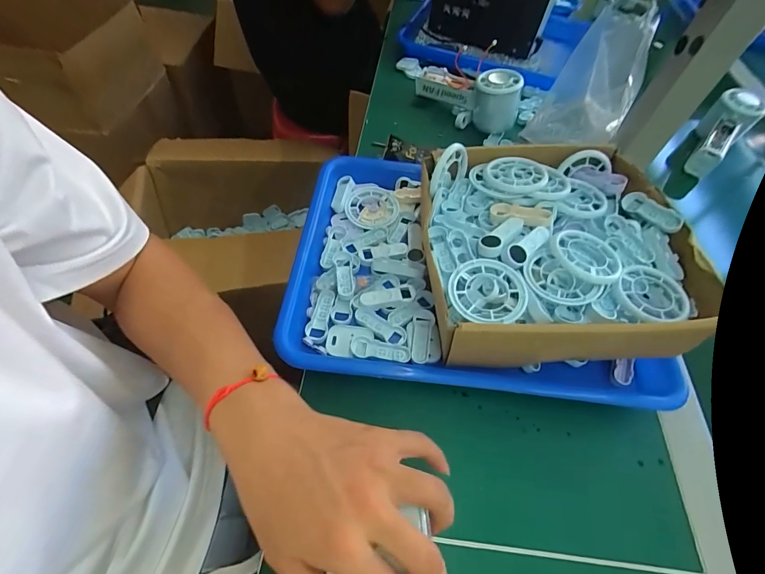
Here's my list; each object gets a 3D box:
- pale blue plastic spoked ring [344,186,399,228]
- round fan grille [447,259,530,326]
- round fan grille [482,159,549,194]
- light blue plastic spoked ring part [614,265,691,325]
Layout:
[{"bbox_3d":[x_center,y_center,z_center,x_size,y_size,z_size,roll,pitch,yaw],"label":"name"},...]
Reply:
[{"bbox_3d":[-0.011,-0.086,0.403,0.057,0.007,0.055,3,56,-4],"label":"pale blue plastic spoked ring"},{"bbox_3d":[0.079,0.004,0.280,0.057,0.013,0.052,3,56,-4],"label":"round fan grille"},{"bbox_3d":[0.123,-0.101,0.339,0.052,0.012,0.052,1,56,-5],"label":"round fan grille"},{"bbox_3d":[0.206,0.007,0.285,0.049,0.008,0.050,3,56,-4],"label":"light blue plastic spoked ring part"}]

